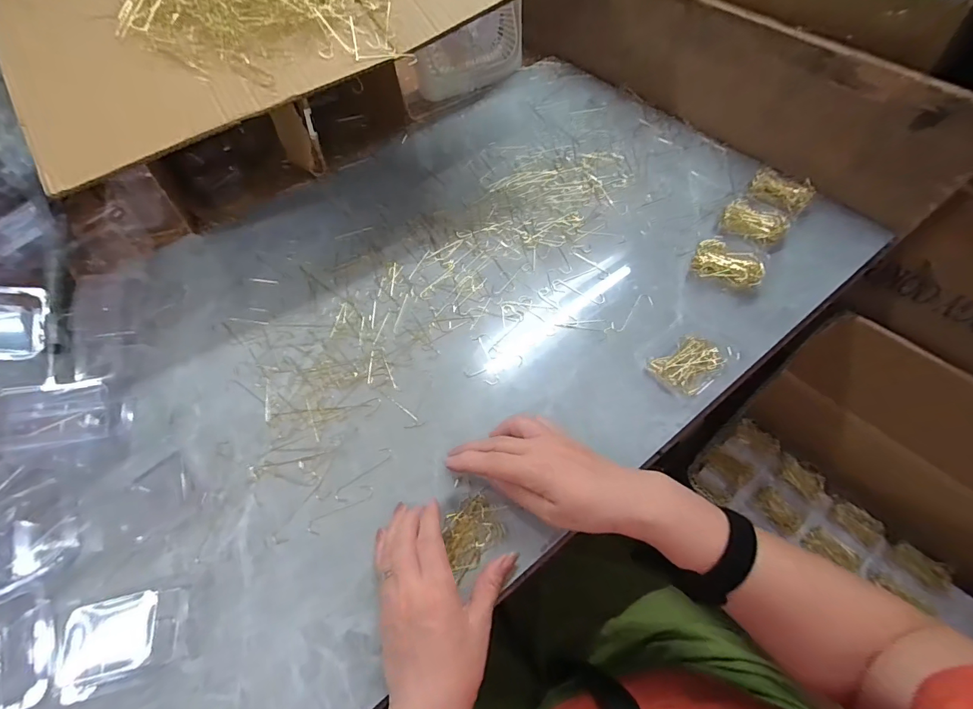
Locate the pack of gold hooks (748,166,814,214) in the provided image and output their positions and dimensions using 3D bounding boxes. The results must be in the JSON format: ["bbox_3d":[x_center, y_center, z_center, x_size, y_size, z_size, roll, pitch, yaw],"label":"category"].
[{"bbox_3d":[0.367,-0.206,0.531,0.041,0.021,0.069,-39,64,-18],"label":"pack of gold hooks"}]

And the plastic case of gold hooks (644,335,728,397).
[{"bbox_3d":[0.201,0.010,0.422,0.068,0.010,0.052,-29,61,-13],"label":"plastic case of gold hooks"}]

